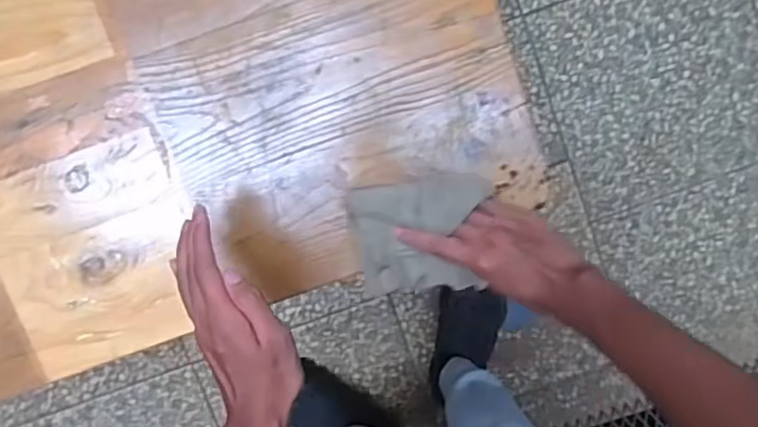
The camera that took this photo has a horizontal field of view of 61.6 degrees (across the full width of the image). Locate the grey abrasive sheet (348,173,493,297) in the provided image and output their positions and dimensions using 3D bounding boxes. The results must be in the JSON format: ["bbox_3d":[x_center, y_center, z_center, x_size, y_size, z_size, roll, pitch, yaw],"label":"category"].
[{"bbox_3d":[0.045,0.022,0.630,0.130,0.036,0.113,-9,98,0],"label":"grey abrasive sheet"}]

